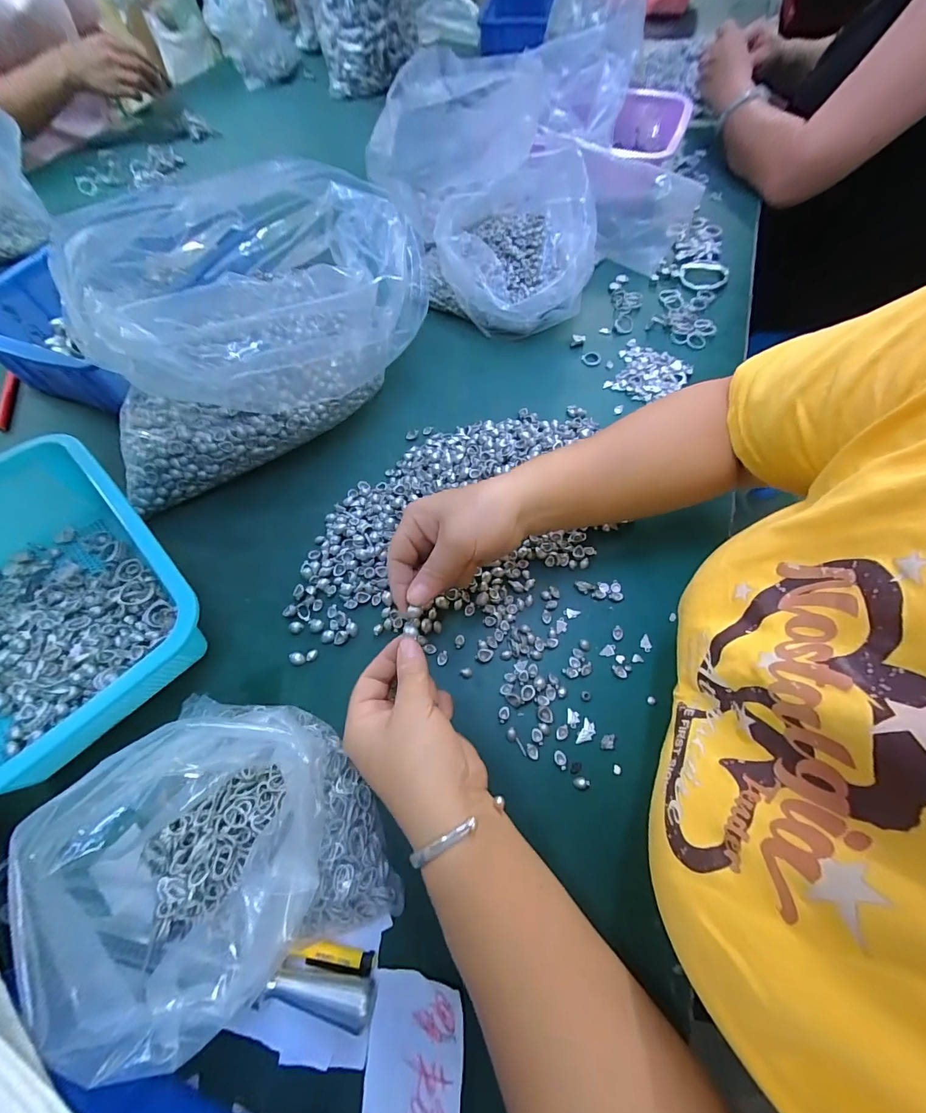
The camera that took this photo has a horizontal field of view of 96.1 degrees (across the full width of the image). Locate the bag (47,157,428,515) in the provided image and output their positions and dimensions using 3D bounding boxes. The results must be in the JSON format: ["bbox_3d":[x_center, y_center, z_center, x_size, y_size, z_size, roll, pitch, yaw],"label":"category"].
[{"bbox_3d":[-0.195,-0.214,0.391,0.349,0.162,0.180,-39,69,-17],"label":"bag"}]

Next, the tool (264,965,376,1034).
[{"bbox_3d":[-0.081,0.249,0.236,0.061,0.016,0.019,5,63,3],"label":"tool"}]

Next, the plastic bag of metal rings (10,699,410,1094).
[{"bbox_3d":[-0.149,0.159,0.247,0.167,0.093,0.176,-22,65,-11],"label":"plastic bag of metal rings"}]

